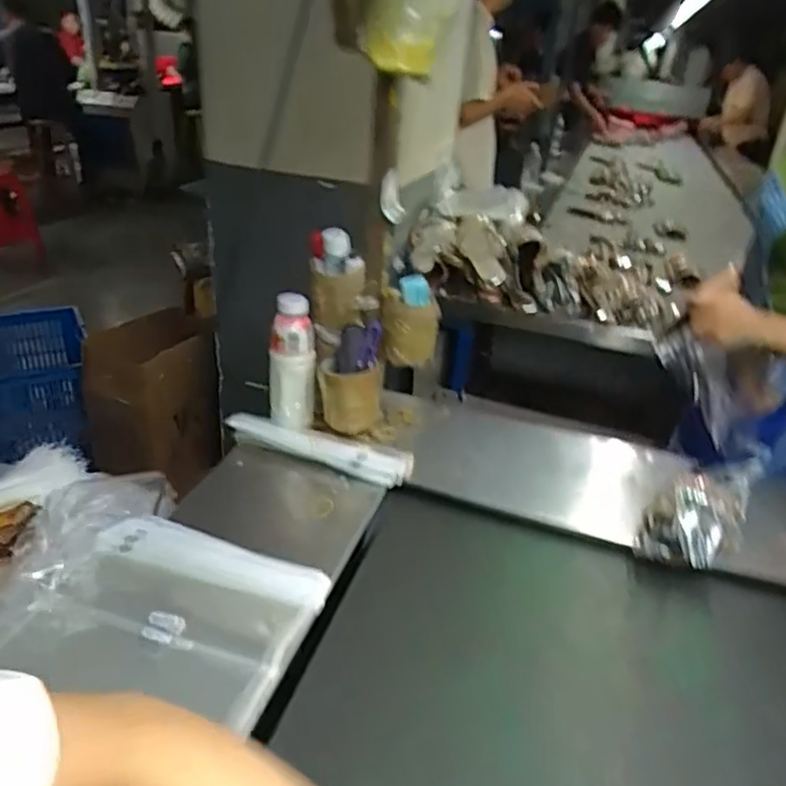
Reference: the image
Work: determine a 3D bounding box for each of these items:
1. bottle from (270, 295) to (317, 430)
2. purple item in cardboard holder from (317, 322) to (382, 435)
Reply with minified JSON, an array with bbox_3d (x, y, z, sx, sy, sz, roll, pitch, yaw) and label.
[{"bbox_3d":[-0.147,-0.045,0.934,0.065,0.188,0.051,-2,30,-11],"label":"bottle"},{"bbox_3d":[-0.062,-0.012,0.919,0.084,0.158,0.073,-1,30,-11],"label":"purple item in cardboard holder"}]

